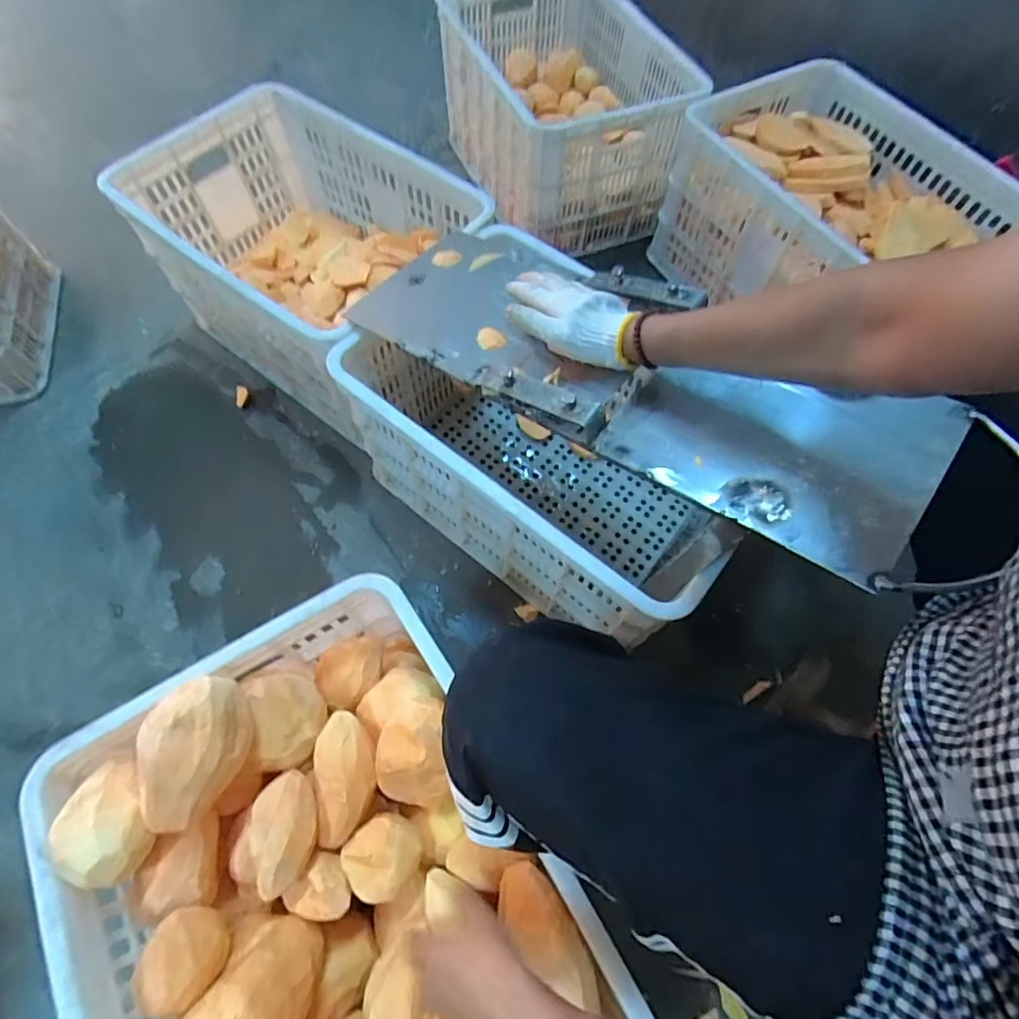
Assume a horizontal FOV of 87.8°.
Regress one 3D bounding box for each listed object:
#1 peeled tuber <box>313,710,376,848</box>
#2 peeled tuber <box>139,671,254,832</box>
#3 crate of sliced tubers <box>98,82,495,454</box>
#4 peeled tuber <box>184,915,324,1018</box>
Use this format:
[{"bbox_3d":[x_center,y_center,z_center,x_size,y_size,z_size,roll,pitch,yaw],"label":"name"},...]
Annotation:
[{"bbox_3d":[-0.161,0.263,0.524,0.058,0.042,0.118,-5,65,-4],"label":"peeled tuber"},{"bbox_3d":[-0.272,0.207,0.459,0.071,0.058,0.122,-3,65,-3],"label":"peeled tuber"},{"bbox_3d":[-0.310,-0.395,0.901,0.527,0.294,0.356,36,69,14],"label":"crate of sliced tubers"},{"bbox_3d":[-0.217,0.414,0.438,0.114,0.072,0.077,-40,72,-18],"label":"peeled tuber"}]

